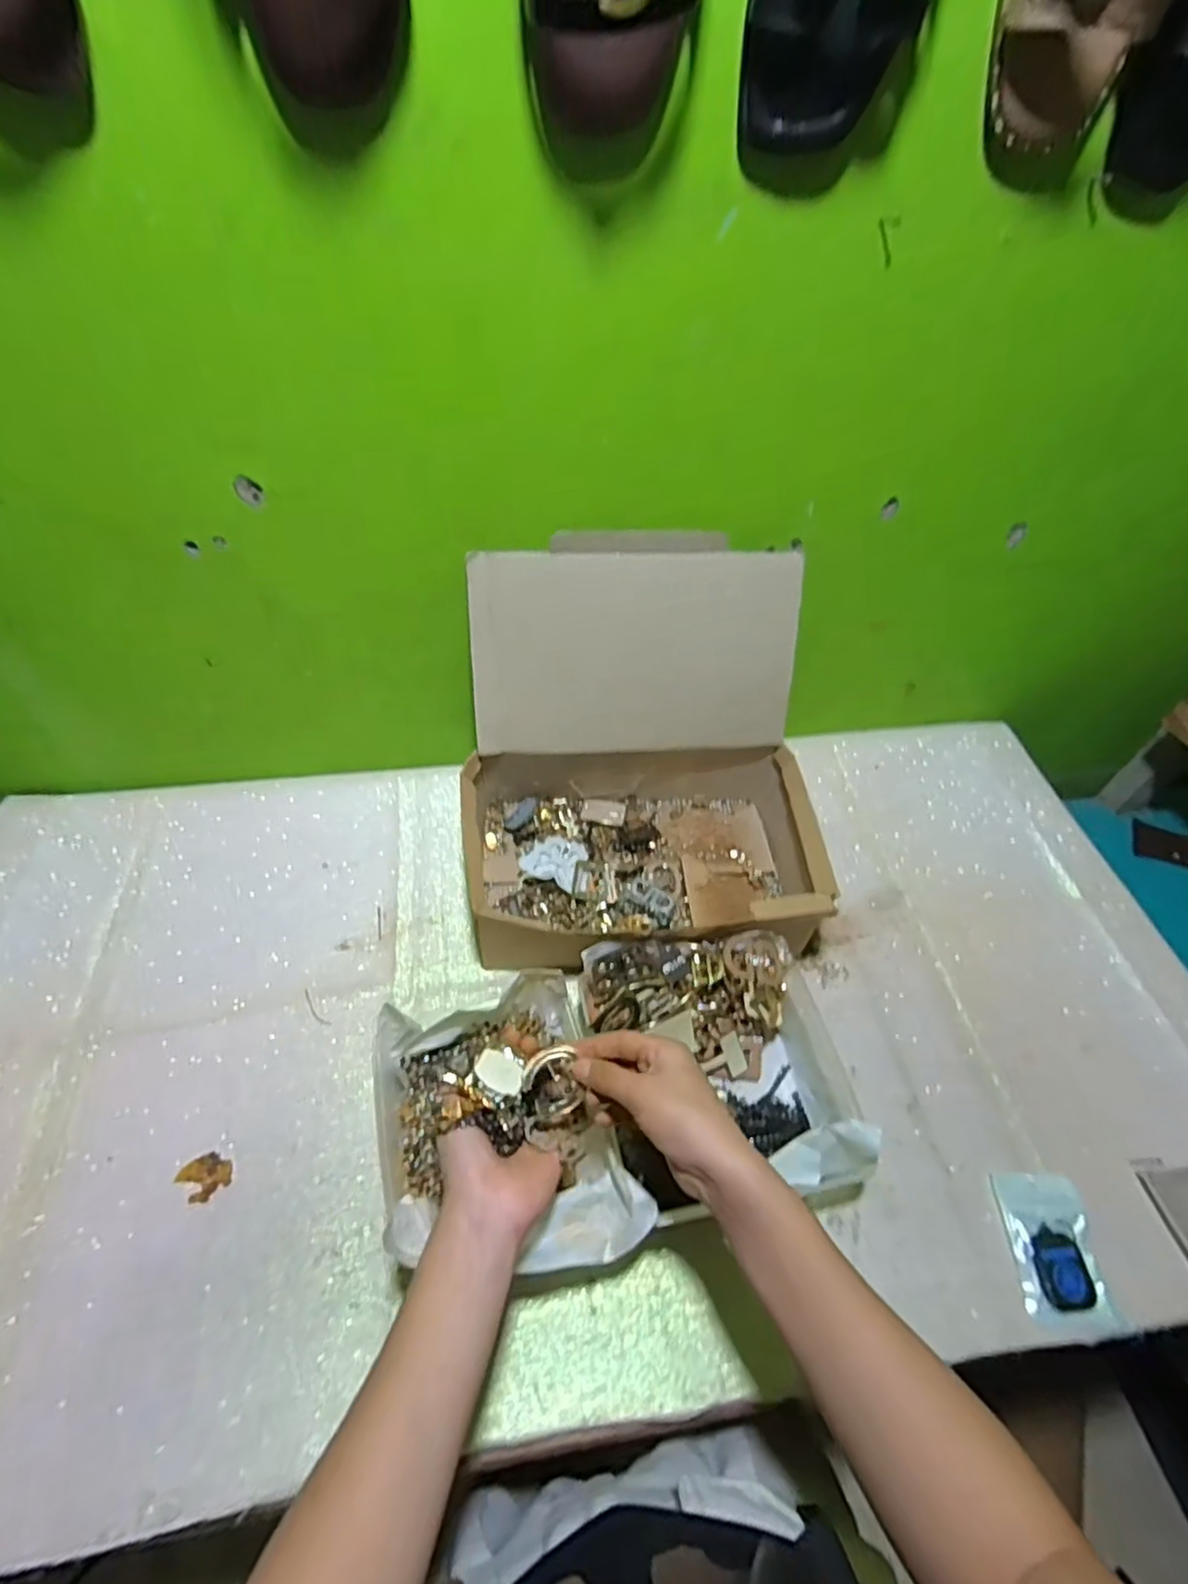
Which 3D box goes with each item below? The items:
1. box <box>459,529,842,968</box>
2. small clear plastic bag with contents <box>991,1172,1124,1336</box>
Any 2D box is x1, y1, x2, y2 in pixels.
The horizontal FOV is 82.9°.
[{"bbox_3d":[0.047,-0.024,0.636,0.328,0.283,0.299,-5,52,-6],"label":"box"},{"bbox_3d":[0.358,0.354,0.523,0.065,0.011,0.102,4,52,1],"label":"small clear plastic bag with contents"}]

